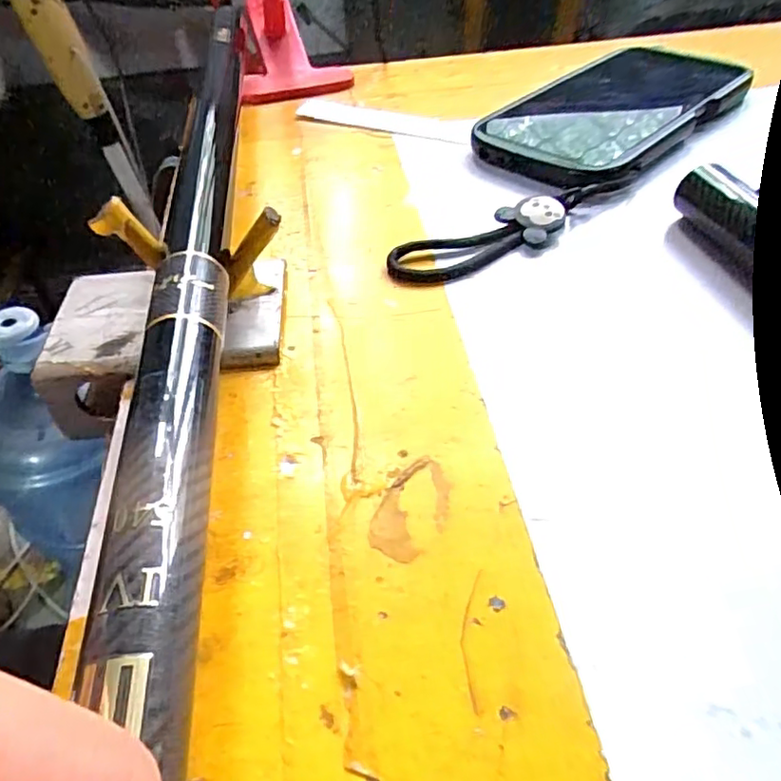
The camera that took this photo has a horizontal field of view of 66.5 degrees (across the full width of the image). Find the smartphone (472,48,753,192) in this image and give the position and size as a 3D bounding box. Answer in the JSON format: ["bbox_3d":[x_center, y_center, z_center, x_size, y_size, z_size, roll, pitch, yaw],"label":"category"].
[{"bbox_3d":[0.119,-0.148,0.314,0.081,0.011,0.160,33,56,32],"label":"smartphone"}]

